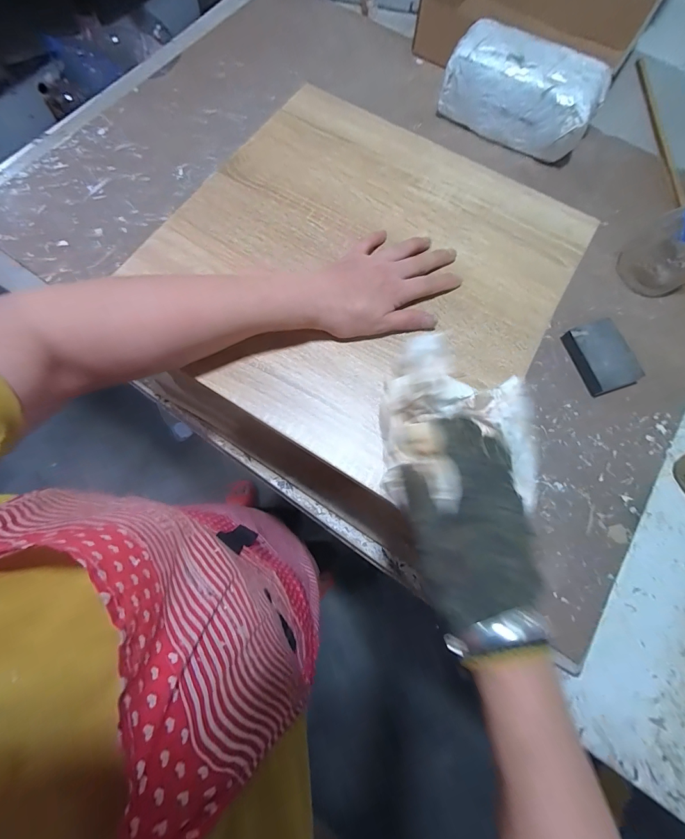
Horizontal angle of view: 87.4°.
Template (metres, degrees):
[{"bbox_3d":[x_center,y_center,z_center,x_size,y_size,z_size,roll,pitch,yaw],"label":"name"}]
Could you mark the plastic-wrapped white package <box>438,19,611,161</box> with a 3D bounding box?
[{"bbox_3d":[0.297,-0.542,0.607,0.238,0.116,0.096,31,75,7],"label":"plastic-wrapped white package"}]

